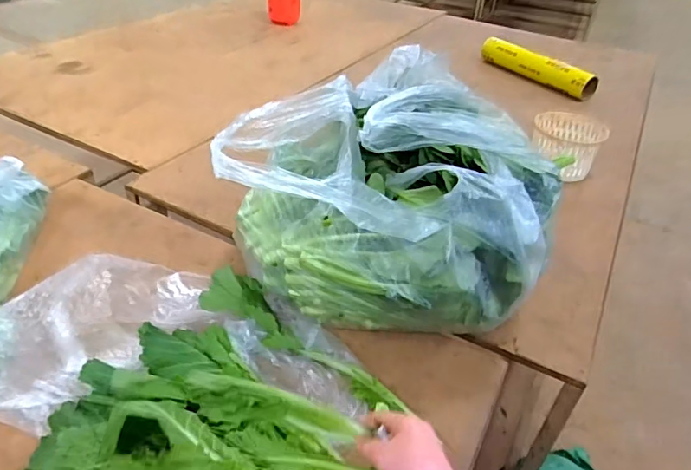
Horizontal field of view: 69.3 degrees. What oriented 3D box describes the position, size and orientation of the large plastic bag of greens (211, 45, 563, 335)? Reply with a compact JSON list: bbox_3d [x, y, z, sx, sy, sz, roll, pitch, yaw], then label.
[{"bbox_3d":[0.064,-0.055,0.758,0.447,0.313,0.346,0,37,-6],"label":"large plastic bag of greens"}]

